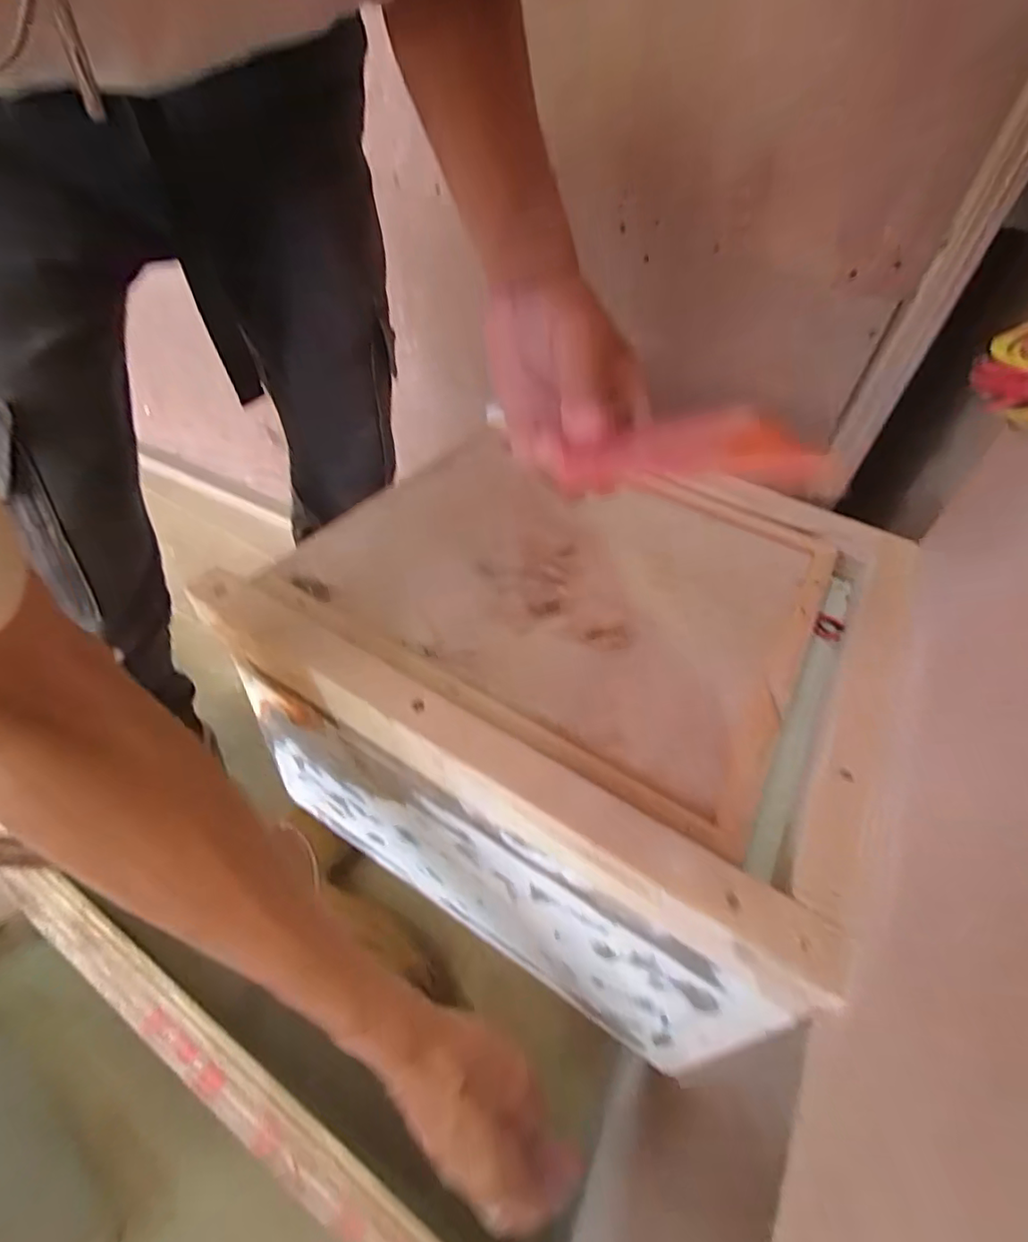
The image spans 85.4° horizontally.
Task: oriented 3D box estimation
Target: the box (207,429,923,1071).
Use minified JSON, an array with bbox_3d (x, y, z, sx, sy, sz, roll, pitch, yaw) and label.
[{"bbox_3d":[0.049,0.036,0.455,0.368,0.210,0.357,26,48,19],"label":"box"}]

